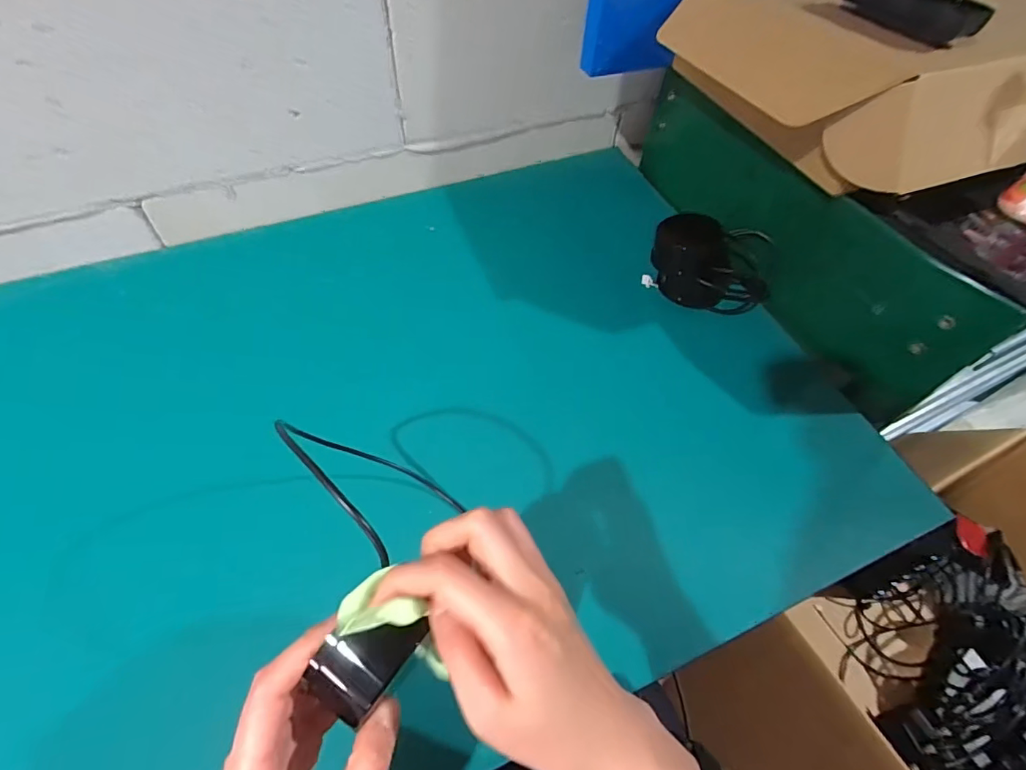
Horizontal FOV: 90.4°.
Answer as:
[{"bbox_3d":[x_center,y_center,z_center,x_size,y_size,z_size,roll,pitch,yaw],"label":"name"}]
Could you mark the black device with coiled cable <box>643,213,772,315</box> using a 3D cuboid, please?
[{"bbox_3d":[0.225,-0.140,0.562,0.136,0.084,0.091,-4,58,-6],"label":"black device with coiled cable"}]

